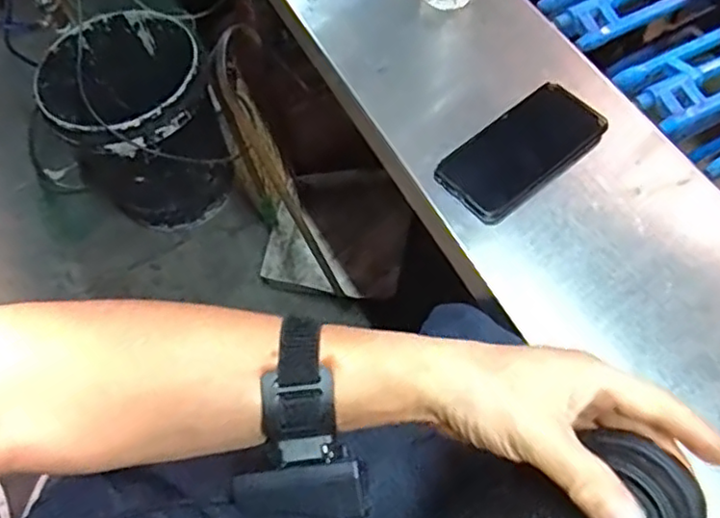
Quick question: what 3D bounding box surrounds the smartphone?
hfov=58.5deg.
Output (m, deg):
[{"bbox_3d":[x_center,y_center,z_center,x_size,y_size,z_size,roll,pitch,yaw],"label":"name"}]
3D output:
[{"bbox_3d":[0.155,-0.104,0.615,0.168,0.018,0.084,-37,64,-19],"label":"smartphone"}]

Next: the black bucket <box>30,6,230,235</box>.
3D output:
[{"bbox_3d":[-0.439,-0.252,1.325,0.313,0.357,0.301,-3,59,5],"label":"black bucket"}]

